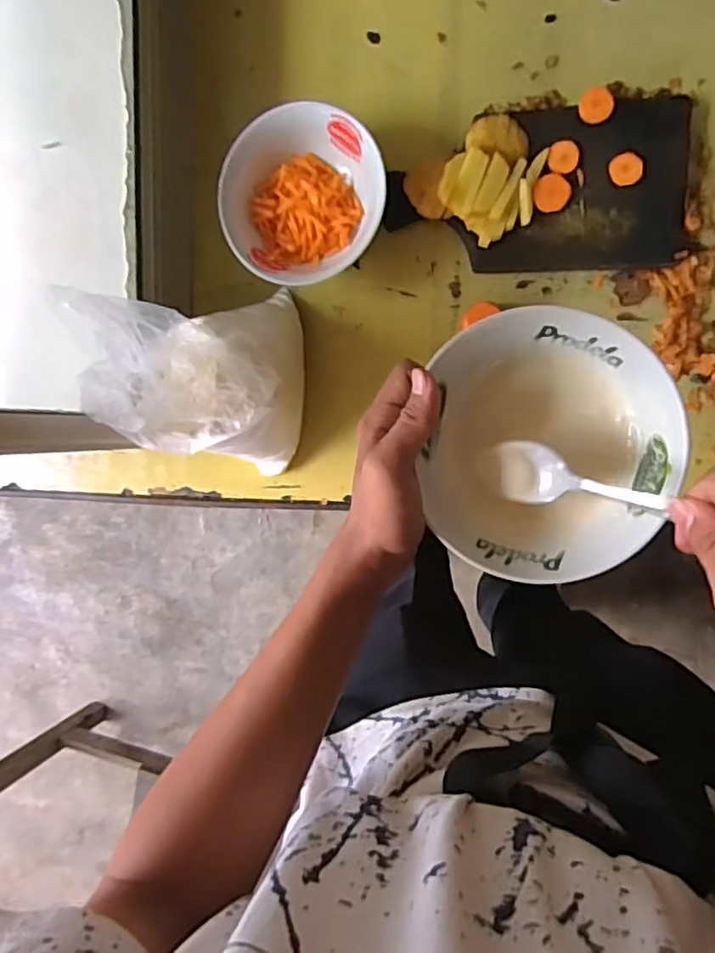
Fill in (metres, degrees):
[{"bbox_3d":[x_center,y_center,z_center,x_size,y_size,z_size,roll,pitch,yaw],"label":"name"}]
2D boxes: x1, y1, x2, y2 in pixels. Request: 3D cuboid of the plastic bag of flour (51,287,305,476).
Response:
[{"bbox_3d":[-0.125,-0.092,0.571,0.126,0.190,0.151,4,96,12],"label":"plastic bag of flour"}]

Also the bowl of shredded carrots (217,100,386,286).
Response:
[{"bbox_3d":[-0.051,-0.256,0.607,0.145,0.057,0.147,1,95,12],"label":"bowl of shredded carrots"}]

